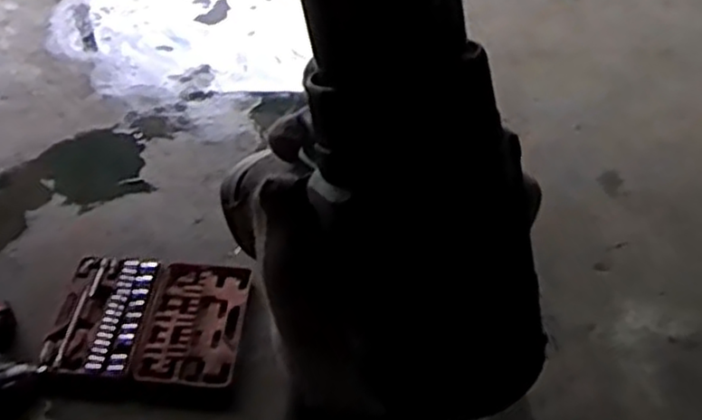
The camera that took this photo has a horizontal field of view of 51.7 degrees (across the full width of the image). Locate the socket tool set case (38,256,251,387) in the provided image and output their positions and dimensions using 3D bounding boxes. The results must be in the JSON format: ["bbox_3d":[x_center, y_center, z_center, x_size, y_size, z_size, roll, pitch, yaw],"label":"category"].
[{"bbox_3d":[-0.522,0.275,1.888,0.482,0.054,0.367,4,46,2],"label":"socket tool set case"}]

